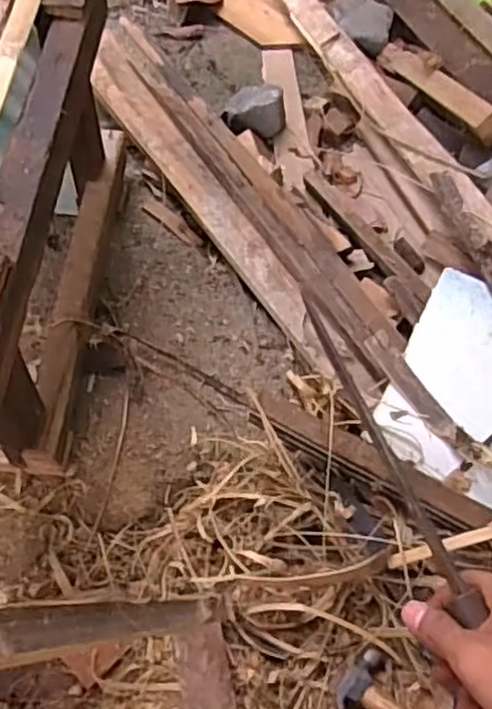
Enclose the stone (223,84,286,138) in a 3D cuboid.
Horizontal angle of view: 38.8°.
[{"bbox_3d":[0.015,-0.412,1.195,0.103,0.083,0.073,3,59,0],"label":"stone"}]

